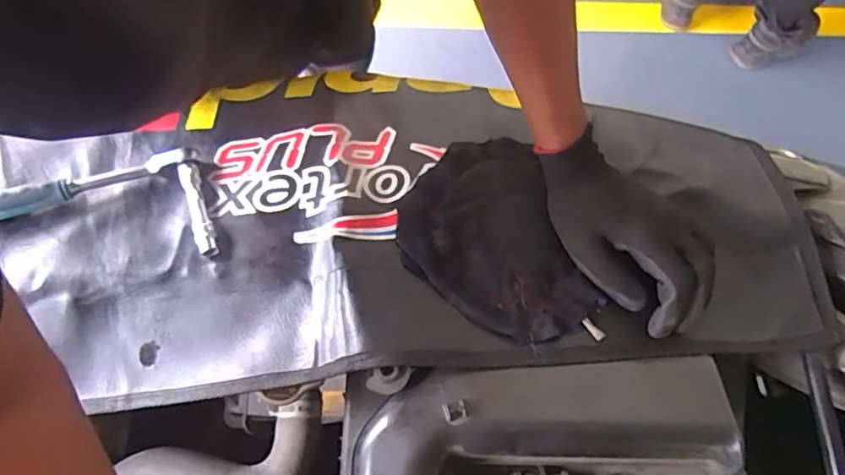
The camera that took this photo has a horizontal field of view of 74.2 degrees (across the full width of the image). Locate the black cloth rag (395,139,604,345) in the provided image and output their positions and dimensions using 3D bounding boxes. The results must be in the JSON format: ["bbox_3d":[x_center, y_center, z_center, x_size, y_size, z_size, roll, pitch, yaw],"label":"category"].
[{"bbox_3d":[0.053,0.000,0.484,0.137,0.034,0.192,-14,71,-7],"label":"black cloth rag"}]

